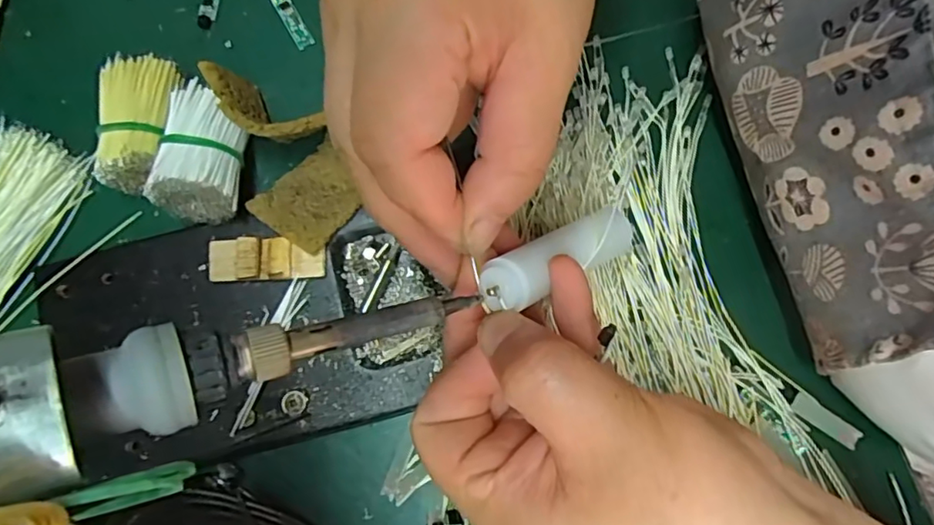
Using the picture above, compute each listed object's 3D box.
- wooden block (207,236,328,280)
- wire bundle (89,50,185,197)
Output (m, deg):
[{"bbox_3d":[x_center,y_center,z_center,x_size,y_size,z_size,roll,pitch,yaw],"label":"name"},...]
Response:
[{"bbox_3d":[-0.086,-0.002,0.254,0.050,0.007,0.018,-2,78,1],"label":"wooden block"},{"bbox_3d":[-0.145,-0.061,0.265,0.031,0.031,0.055,2,78,2],"label":"wire bundle"}]

